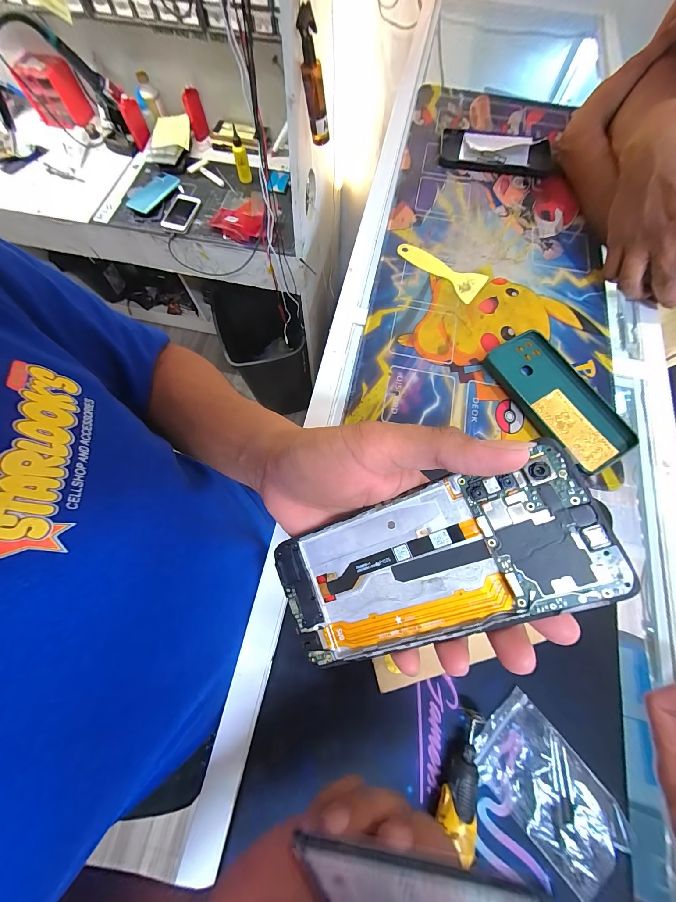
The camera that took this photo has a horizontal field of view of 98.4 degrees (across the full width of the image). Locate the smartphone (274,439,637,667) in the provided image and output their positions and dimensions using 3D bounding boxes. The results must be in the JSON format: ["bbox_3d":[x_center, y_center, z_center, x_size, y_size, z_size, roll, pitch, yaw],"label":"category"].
[{"bbox_3d":[0.043,0.059,0.151,0.160,0.009,0.070,-25,74,19],"label":"smartphone"}]

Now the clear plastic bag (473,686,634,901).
[{"bbox_3d":[0.158,0.253,0.222,0.067,0.021,0.103,-40,76,-12],"label":"clear plastic bag"}]

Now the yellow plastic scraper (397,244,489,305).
[{"bbox_3d":[0.135,-0.244,0.392,0.125,0.004,0.048,32,75,10],"label":"yellow plastic scraper"}]

